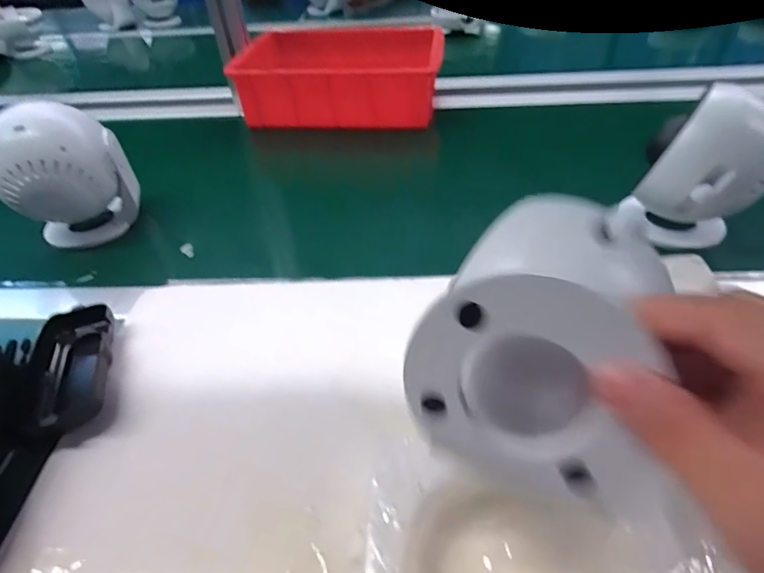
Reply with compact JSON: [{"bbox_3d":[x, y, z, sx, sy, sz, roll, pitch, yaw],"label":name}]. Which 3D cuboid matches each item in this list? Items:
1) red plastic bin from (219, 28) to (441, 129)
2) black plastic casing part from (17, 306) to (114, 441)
[{"bbox_3d":[-0.061,-0.314,0.680,0.290,0.086,0.174,-2,44,7],"label":"red plastic bin"},{"bbox_3d":[-0.230,0.061,0.339,0.057,0.024,0.107,-21,45,-13],"label":"black plastic casing part"}]

